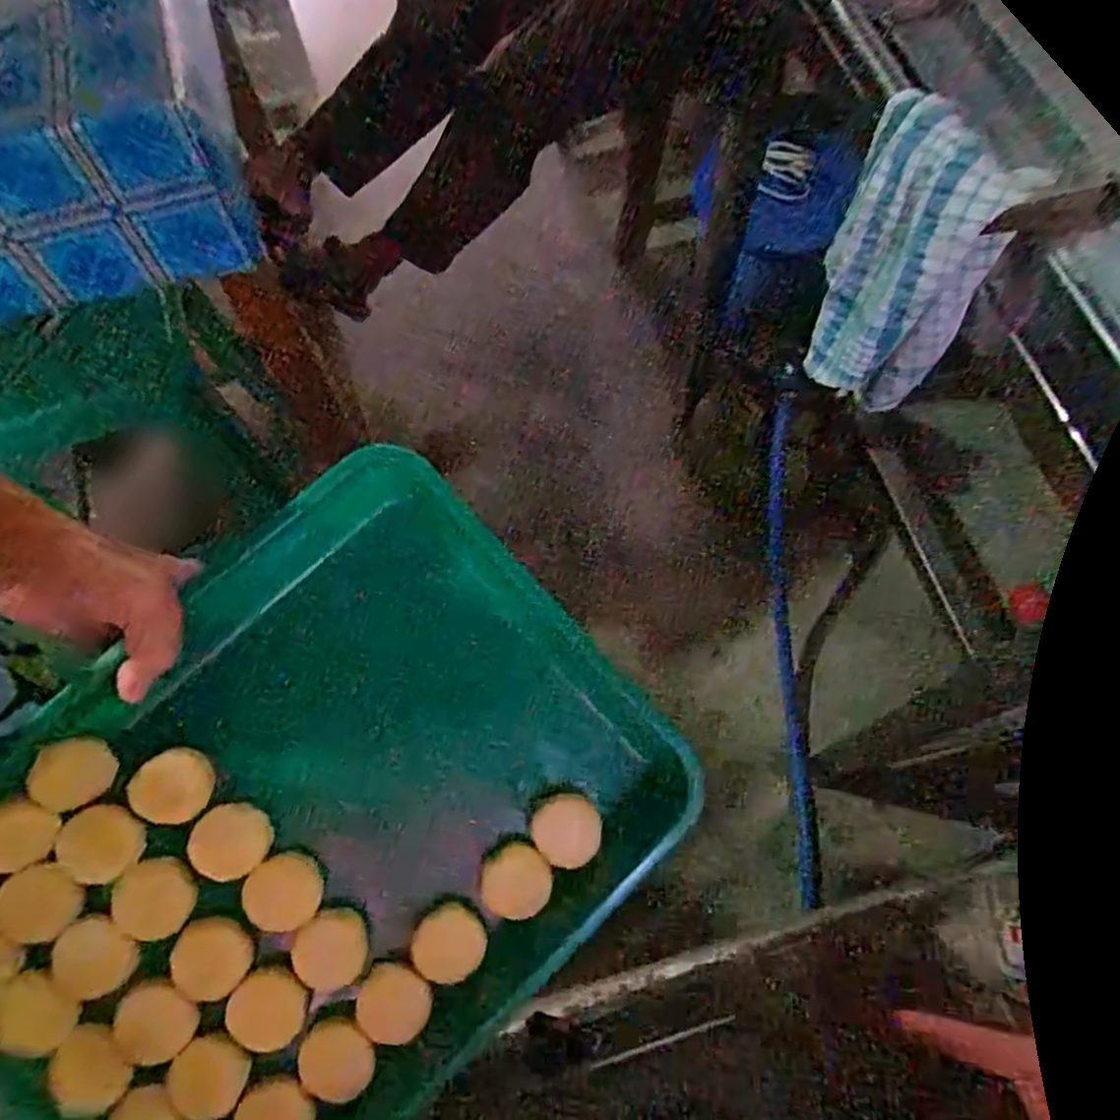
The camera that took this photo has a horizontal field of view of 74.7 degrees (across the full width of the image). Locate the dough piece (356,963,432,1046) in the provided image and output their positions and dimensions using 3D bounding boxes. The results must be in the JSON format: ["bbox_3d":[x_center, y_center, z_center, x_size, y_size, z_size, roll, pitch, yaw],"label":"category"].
[{"bbox_3d":[-0.090,0.240,0.398,0.037,0.014,0.036,0,65,1],"label":"dough piece"}]

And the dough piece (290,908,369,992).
[{"bbox_3d":[-0.126,0.213,0.404,0.038,0.016,0.038,2,79,-10],"label":"dough piece"}]

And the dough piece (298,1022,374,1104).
[{"bbox_3d":[-0.120,0.269,0.396,0.040,0.015,0.040,-14,89,-14],"label":"dough piece"}]

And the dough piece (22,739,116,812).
[{"bbox_3d":[-0.255,0.111,0.383,0.014,0.041,0.037,16,66,32],"label":"dough piece"}]

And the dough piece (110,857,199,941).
[{"bbox_3d":[-0.213,0.178,0.385,0.040,0.004,0.042,0,87,-5],"label":"dough piece"}]

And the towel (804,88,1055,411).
[{"bbox_3d":[0.231,-0.192,0.508,0.097,0.202,0.091,23,67,11],"label":"towel"}]

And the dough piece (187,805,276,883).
[{"bbox_3d":[-0.176,0.151,0.393,0.039,0.006,0.039,2,82,-16],"label":"dough piece"}]

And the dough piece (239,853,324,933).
[{"bbox_3d":[-0.150,0.180,0.400,0.039,0.016,0.039,2,82,-11],"label":"dough piece"}]

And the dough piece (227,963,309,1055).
[{"bbox_3d":[-0.157,0.240,0.394,0.038,0.016,0.039,-40,91,-13],"label":"dough piece"}]

